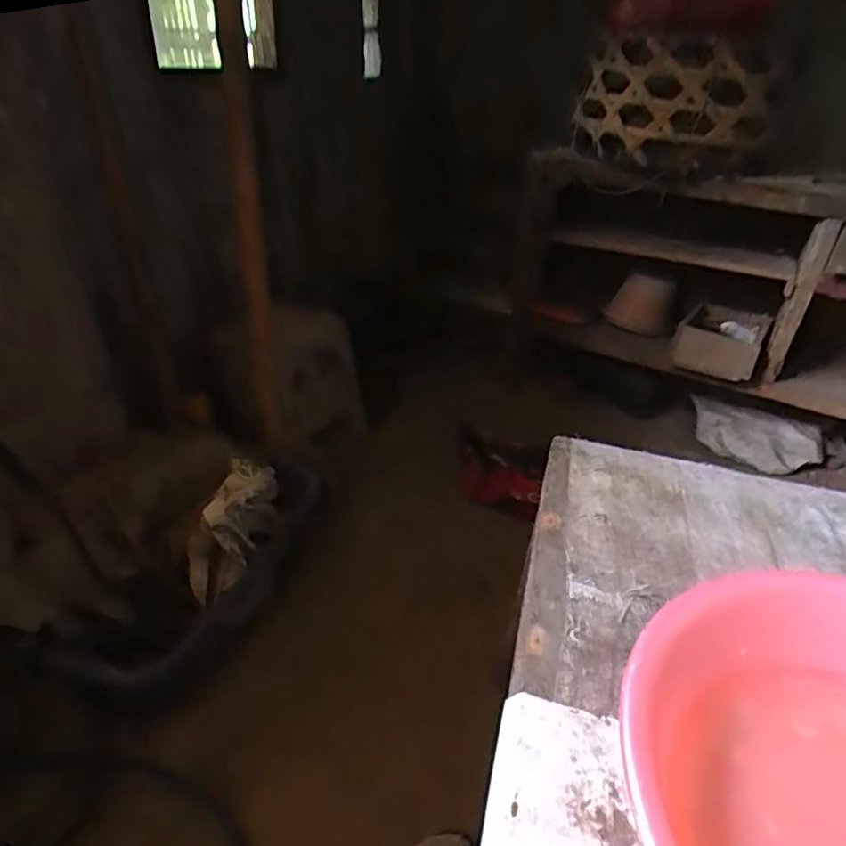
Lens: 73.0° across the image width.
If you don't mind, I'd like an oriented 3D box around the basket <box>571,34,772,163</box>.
[{"bbox_3d":[0.675,-0.882,1.572,0.394,0.281,0.393,-3,32,-3],"label":"basket"}]

